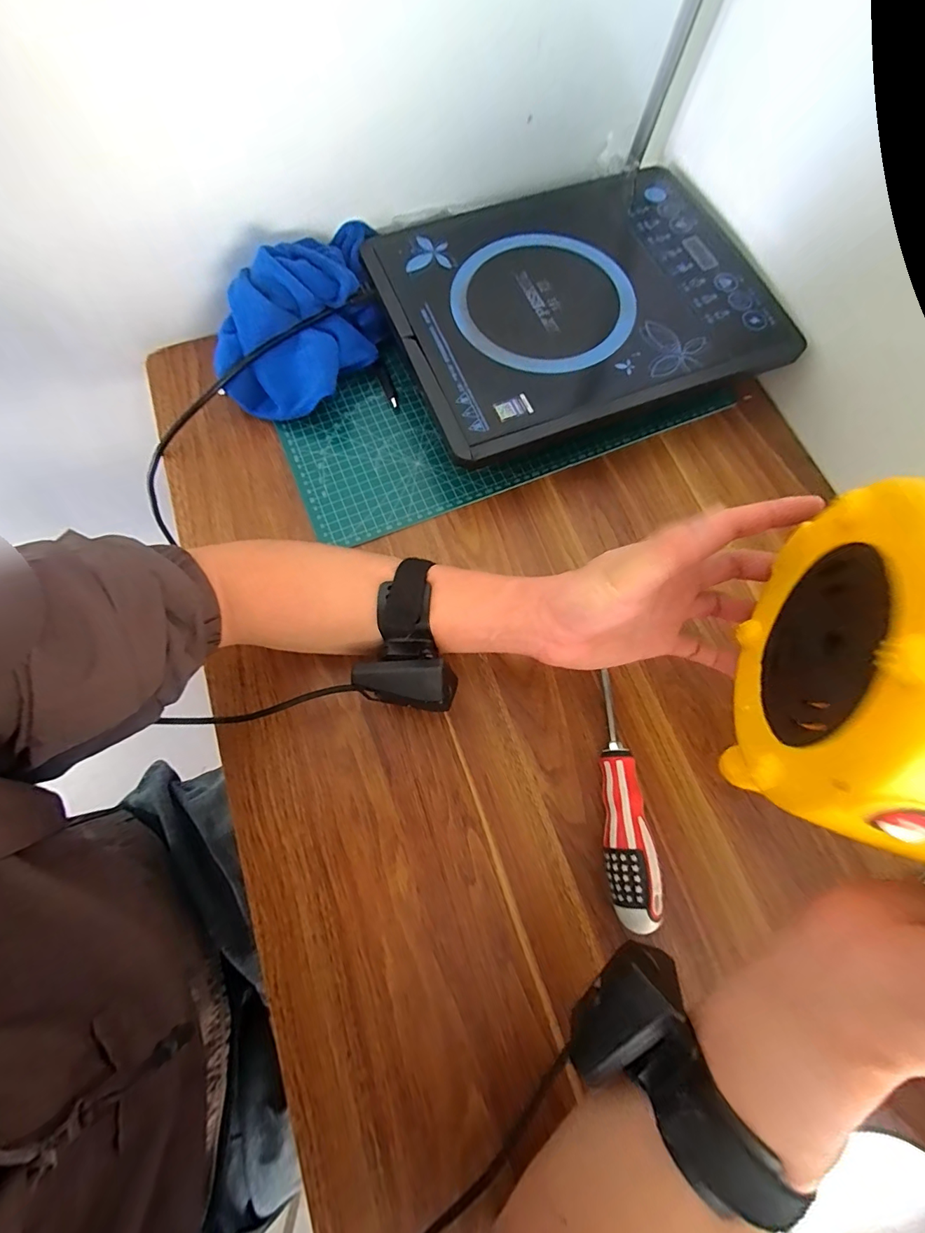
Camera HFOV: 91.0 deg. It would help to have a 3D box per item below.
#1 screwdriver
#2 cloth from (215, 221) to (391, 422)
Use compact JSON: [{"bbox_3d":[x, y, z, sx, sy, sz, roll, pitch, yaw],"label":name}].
[{"bbox_3d":[0.116,0.129,0.335,0.029,0.035,0.166,1,72,-1],"label":"screwdriver"},{"bbox_3d":[-0.137,-0.280,0.434,0.107,0.090,0.202,37,75,11],"label":"cloth"}]

